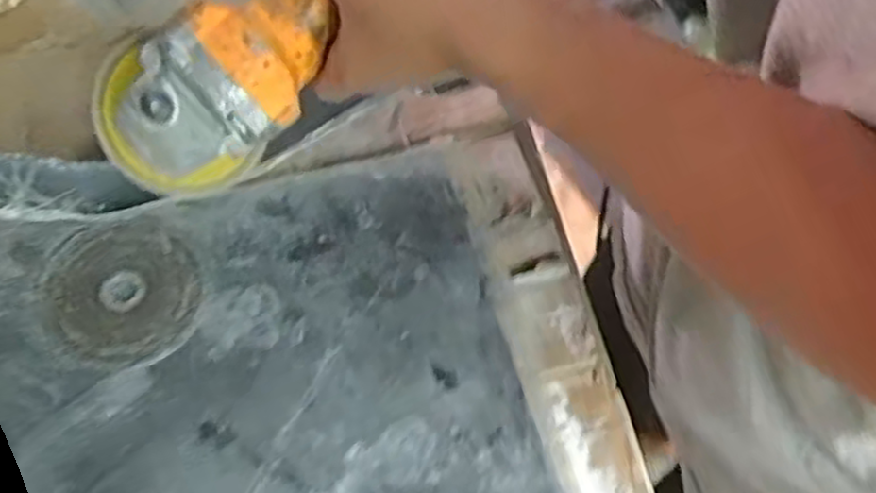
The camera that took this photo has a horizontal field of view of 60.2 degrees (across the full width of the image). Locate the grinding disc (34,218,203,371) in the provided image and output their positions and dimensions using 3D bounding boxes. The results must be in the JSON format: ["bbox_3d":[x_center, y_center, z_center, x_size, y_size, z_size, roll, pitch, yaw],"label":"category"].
[{"bbox_3d":[-0.204,0.030,0.485,0.094,0.005,0.100,3,65,-6],"label":"grinding disc"}]

